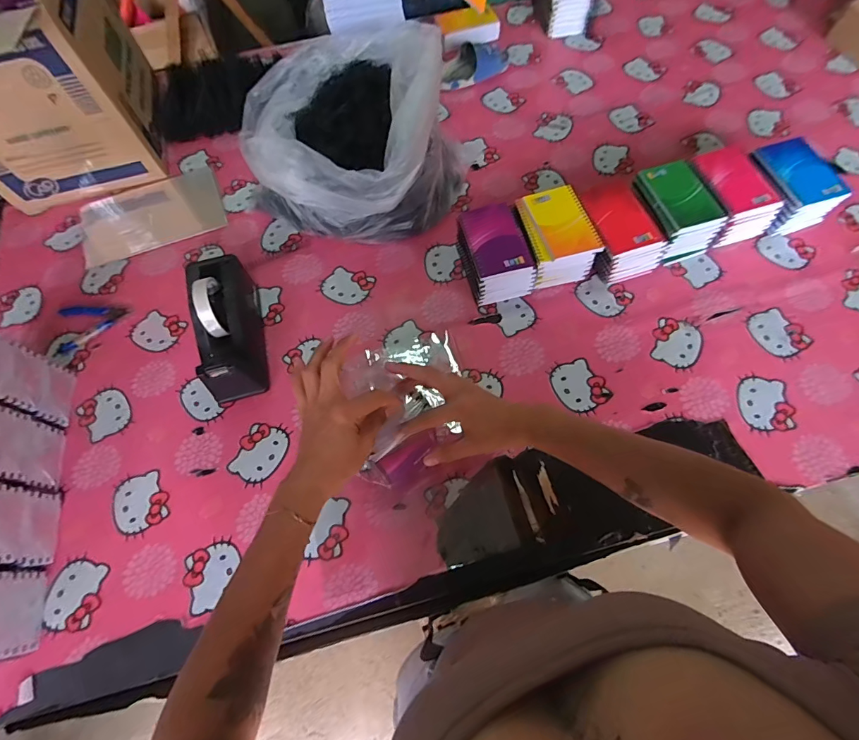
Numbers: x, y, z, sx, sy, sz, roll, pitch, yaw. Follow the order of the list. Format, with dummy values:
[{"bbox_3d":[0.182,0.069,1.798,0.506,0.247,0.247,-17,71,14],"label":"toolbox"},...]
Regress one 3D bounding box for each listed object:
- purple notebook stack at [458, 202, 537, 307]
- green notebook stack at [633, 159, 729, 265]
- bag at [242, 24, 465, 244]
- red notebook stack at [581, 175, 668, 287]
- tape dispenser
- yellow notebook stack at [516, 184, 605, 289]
[{"bbox_3d":[0.105,-0.181,0.684,0.097,0.082,0.138,-13,65,-3],"label":"purple notebook stack"},{"bbox_3d":[0.396,-0.255,0.710,0.102,0.087,0.135,-18,65,-6],"label":"green notebook stack"},{"bbox_3d":[-0.130,-0.392,0.720,0.327,0.197,0.304,30,70,15],"label":"bag"},{"bbox_3d":[0.298,-0.226,0.692,0.106,0.080,0.145,-20,65,-6],"label":"red notebook stack"},{"bbox_3d":[-0.300,-0.069,0.634,0.073,0.123,0.202,-15,65,-4],"label":"tape dispenser"},{"bbox_3d":[0.198,-0.208,0.690,0.098,0.085,0.134,-13,65,-3],"label":"yellow notebook stack"}]

